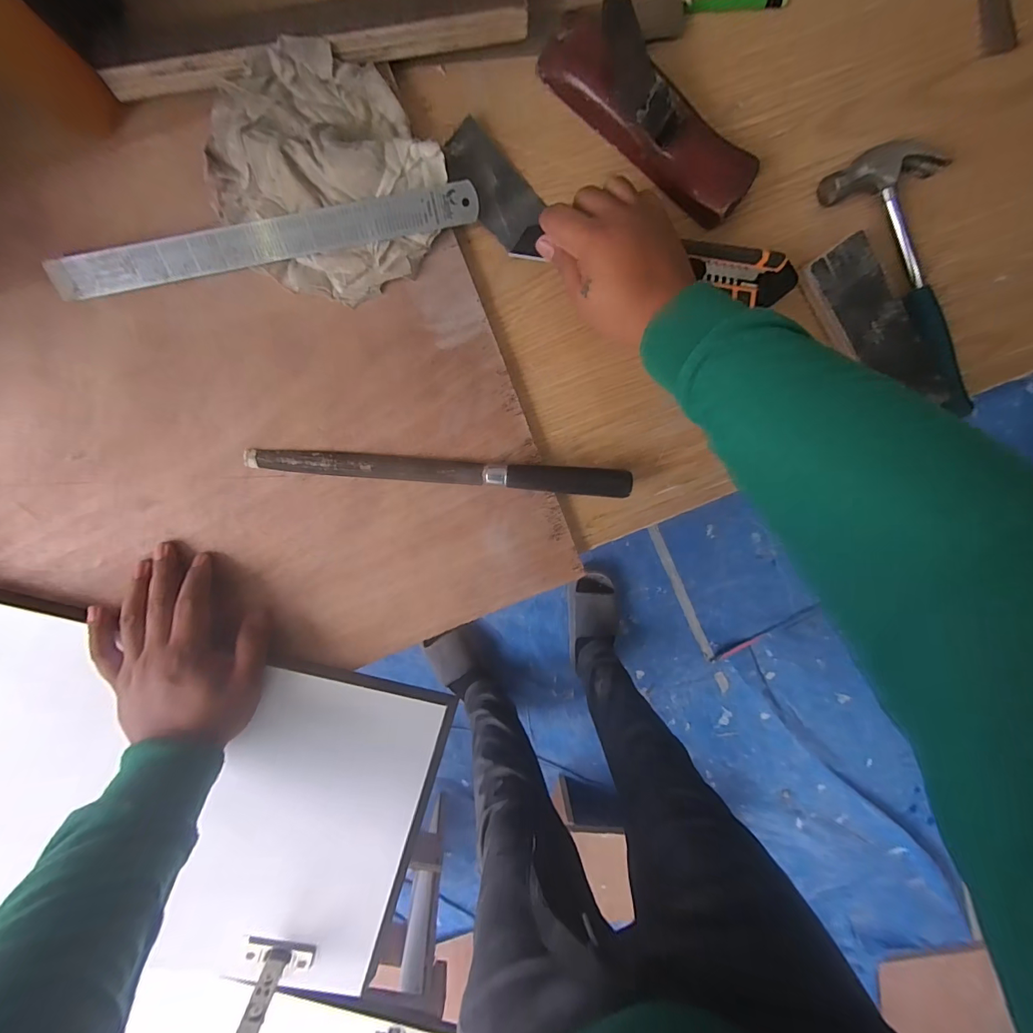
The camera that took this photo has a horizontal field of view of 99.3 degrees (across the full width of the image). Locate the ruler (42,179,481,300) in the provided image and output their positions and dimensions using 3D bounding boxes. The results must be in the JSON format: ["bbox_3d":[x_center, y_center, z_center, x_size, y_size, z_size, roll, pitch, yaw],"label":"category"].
[{"bbox_3d":[-0.194,-0.217,0.343,0.324,0.008,0.028,-12,122,-1],"label":"ruler"}]

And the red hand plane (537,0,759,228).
[{"bbox_3d":[0.112,-0.320,0.343,0.189,0.063,0.054,39,93,-8],"label":"red hand plane"}]

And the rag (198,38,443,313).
[{"bbox_3d":[-0.147,-0.262,0.336,0.157,0.036,0.170,-34,99,0],"label":"rag"}]

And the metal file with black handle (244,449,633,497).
[{"bbox_3d":[-0.064,-0.038,0.378,0.321,0.022,0.023,3,97,-5],"label":"metal file with black handle"}]

